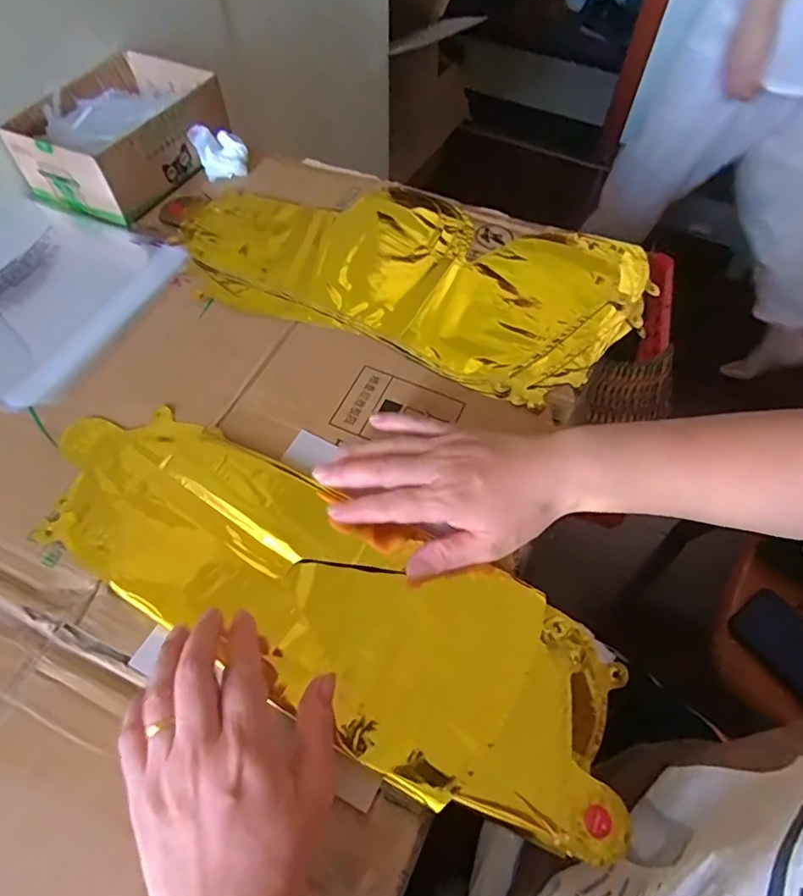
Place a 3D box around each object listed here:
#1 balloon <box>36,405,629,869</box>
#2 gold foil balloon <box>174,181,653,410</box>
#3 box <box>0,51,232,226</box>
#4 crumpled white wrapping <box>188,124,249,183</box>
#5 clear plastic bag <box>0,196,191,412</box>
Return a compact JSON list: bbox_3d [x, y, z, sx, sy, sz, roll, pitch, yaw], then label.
[{"bbox_3d":[-0.055,0.093,0.367,0.415,0.018,0.132,28,61,12],"label":"balloon"},{"bbox_3d":[0.002,-0.171,0.525,0.422,0.023,0.213,19,59,12],"label":"gold foil balloon"},{"bbox_3d":[-0.290,-0.334,0.591,0.147,0.066,0.195,21,60,14],"label":"box"},{"bbox_3d":[-0.191,-0.315,0.589,0.051,0.039,0.032,-18,59,-11],"label":"crumpled white wrapping"},{"bbox_3d":[-0.338,-0.142,0.505,0.223,0.013,0.211,22,60,14],"label":"clear plastic bag"}]

